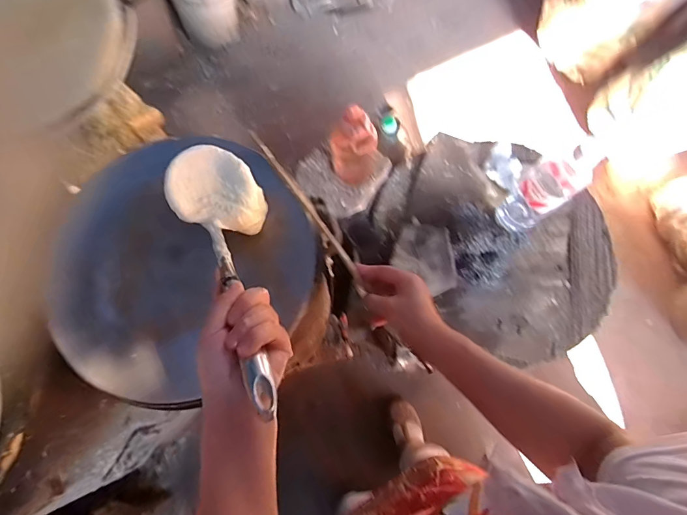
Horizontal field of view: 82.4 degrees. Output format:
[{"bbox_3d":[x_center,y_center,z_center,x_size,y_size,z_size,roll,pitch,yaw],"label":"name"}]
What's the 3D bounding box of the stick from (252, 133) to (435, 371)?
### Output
[{"bbox_3d":[-0.021,-0.028,0.536,0.016,0.021,0.398,-33,74,-8],"label":"stick"}]

